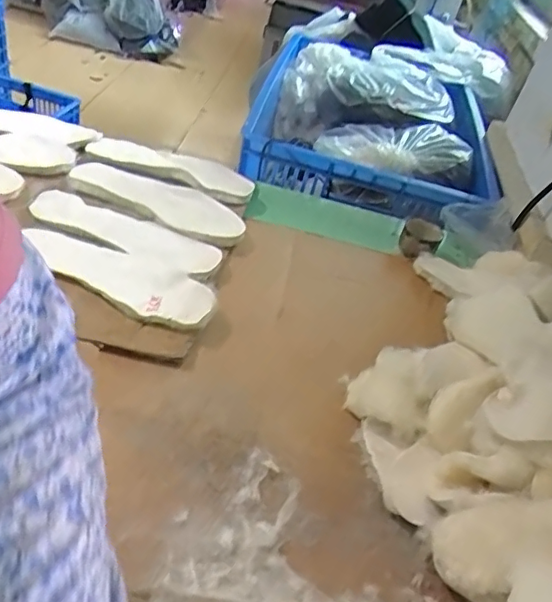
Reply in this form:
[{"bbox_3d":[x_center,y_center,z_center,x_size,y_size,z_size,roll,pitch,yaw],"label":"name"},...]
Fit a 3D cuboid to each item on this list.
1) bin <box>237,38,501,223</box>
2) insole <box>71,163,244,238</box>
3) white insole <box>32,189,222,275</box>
[{"bbox_3d":[0.198,-0.391,1.239,0.511,0.147,0.654,14,40,-1],"label":"bin"},{"bbox_3d":[-0.176,-0.157,0.839,0.276,0.015,0.076,25,41,11],"label":"insole"},{"bbox_3d":[-0.205,-0.093,0.770,0.264,0.016,0.082,22,35,7],"label":"white insole"}]

